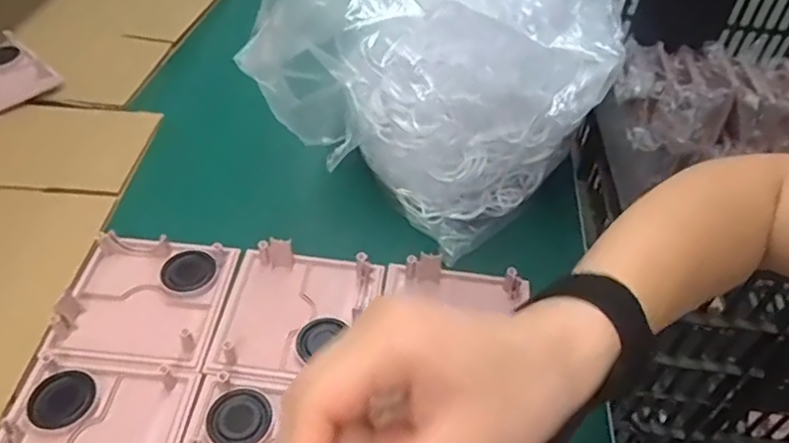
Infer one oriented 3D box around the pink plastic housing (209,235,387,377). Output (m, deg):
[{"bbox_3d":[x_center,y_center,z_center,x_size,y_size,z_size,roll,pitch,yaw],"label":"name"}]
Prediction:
[{"bbox_3d":[-0.068,0.061,0.429,0.104,0.024,0.105,7,47,4],"label":"pink plastic housing"}]

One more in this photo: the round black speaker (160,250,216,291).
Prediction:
[{"bbox_3d":[-0.154,0.037,0.451,0.039,0.007,0.032,-10,48,-12],"label":"round black speaker"}]

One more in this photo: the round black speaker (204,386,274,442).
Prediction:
[{"bbox_3d":[-0.095,0.120,0.371,0.037,0.005,0.039,2,47,-2],"label":"round black speaker"}]

